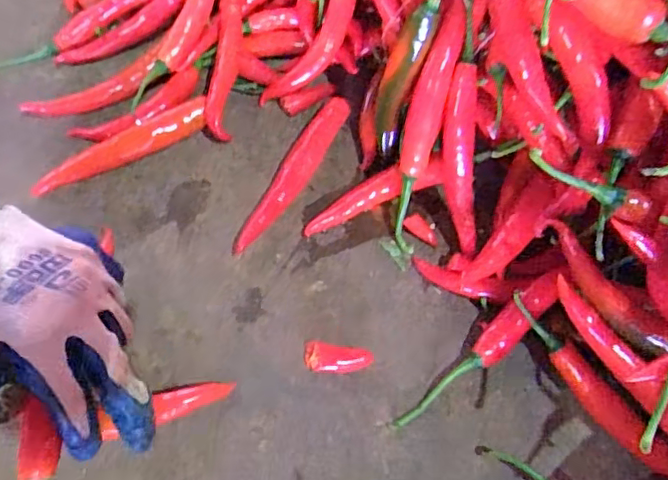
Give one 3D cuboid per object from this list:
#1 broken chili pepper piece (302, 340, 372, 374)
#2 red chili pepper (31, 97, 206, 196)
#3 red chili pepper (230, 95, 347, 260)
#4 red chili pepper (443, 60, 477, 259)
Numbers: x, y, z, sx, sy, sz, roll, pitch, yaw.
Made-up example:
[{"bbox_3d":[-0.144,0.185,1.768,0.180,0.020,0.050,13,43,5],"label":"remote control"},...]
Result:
[{"bbox_3d":[0.002,0.076,0.364,0.042,0.011,0.018,10,63,4],"label":"broken chili pepper piece"},{"bbox_3d":[-0.157,-0.068,0.432,0.134,0.019,0.021,-26,66,-14],"label":"red chili pepper"},{"bbox_3d":[-0.030,-0.048,0.421,0.023,0.021,0.136,27,65,13],"label":"red chili pepper"},{"bbox_3d":[0.083,-0.053,0.385,0.021,0.019,0.117,-4,103,-3],"label":"red chili pepper"}]

